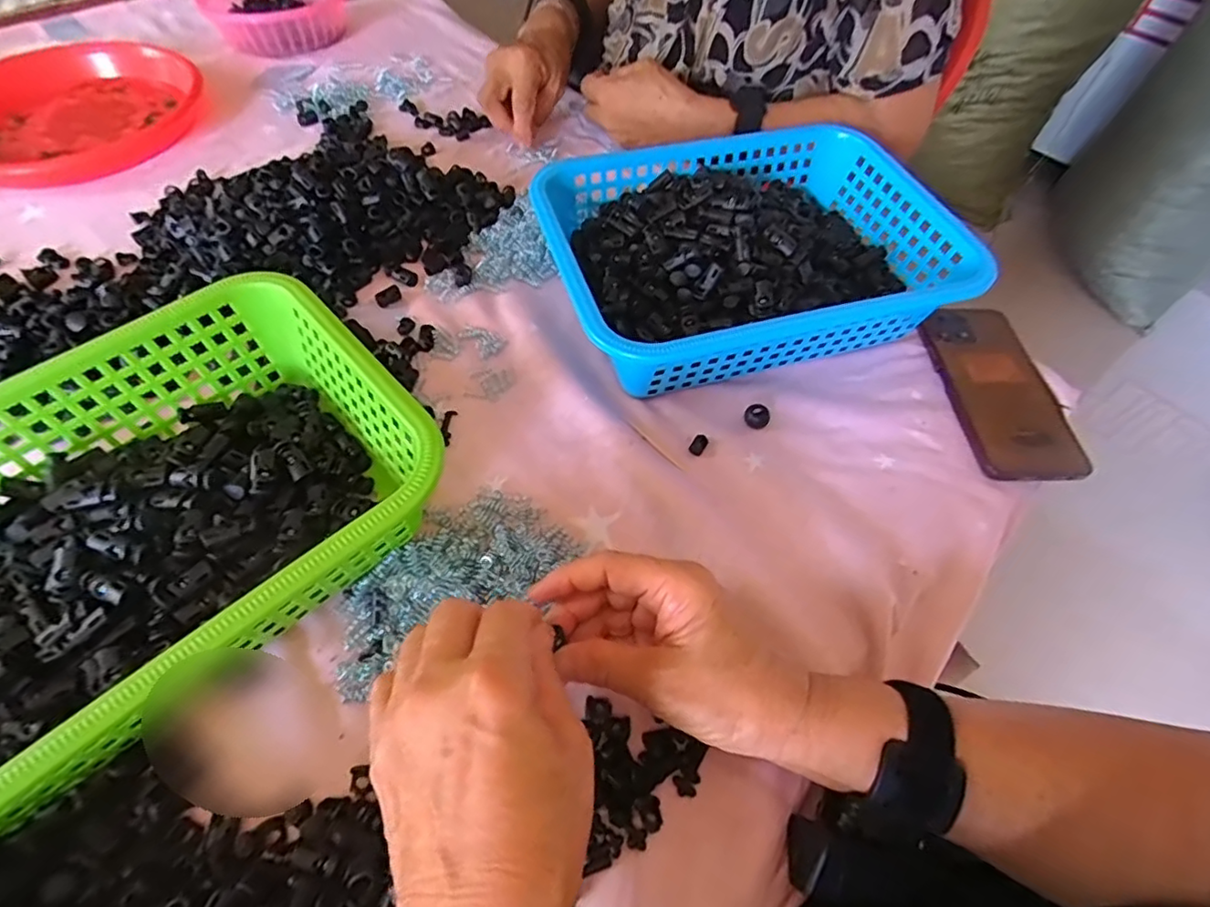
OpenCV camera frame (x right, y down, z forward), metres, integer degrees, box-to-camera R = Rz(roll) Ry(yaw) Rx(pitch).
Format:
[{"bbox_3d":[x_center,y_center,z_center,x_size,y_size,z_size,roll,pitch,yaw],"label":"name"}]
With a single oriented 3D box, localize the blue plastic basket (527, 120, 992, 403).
[{"bbox_3d":[0.107,-0.153,0.452,0.293,0.077,0.208,-13,58,-10],"label":"blue plastic basket"}]

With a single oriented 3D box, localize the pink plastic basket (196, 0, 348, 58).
[{"bbox_3d":[-0.417,-0.562,0.724,0.165,0.041,0.164,5,57,1],"label":"pink plastic basket"}]

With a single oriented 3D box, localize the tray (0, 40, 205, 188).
[{"bbox_3d":[-0.575,-0.360,0.589,0.233,0.034,0.222,1,57,-1],"label":"tray"}]

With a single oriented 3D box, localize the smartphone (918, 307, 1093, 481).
[{"bbox_3d":[0.302,-0.052,0.438,0.077,0.010,0.158,-4,57,-4],"label":"smartphone"}]

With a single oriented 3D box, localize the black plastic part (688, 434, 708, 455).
[{"bbox_3d":[0.066,-0.006,0.401,0.011,0.005,0.015,28,60,15],"label":"black plastic part"}]

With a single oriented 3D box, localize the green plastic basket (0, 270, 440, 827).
[{"bbox_3d":[-0.254,0.039,0.311,0.291,0.080,0.202,-37,65,-23],"label":"green plastic basket"}]

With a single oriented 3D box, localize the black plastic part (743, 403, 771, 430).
[{"bbox_3d":[0.111,-0.027,0.415,0.018,0.005,0.019,1,57,-1],"label":"black plastic part"}]

